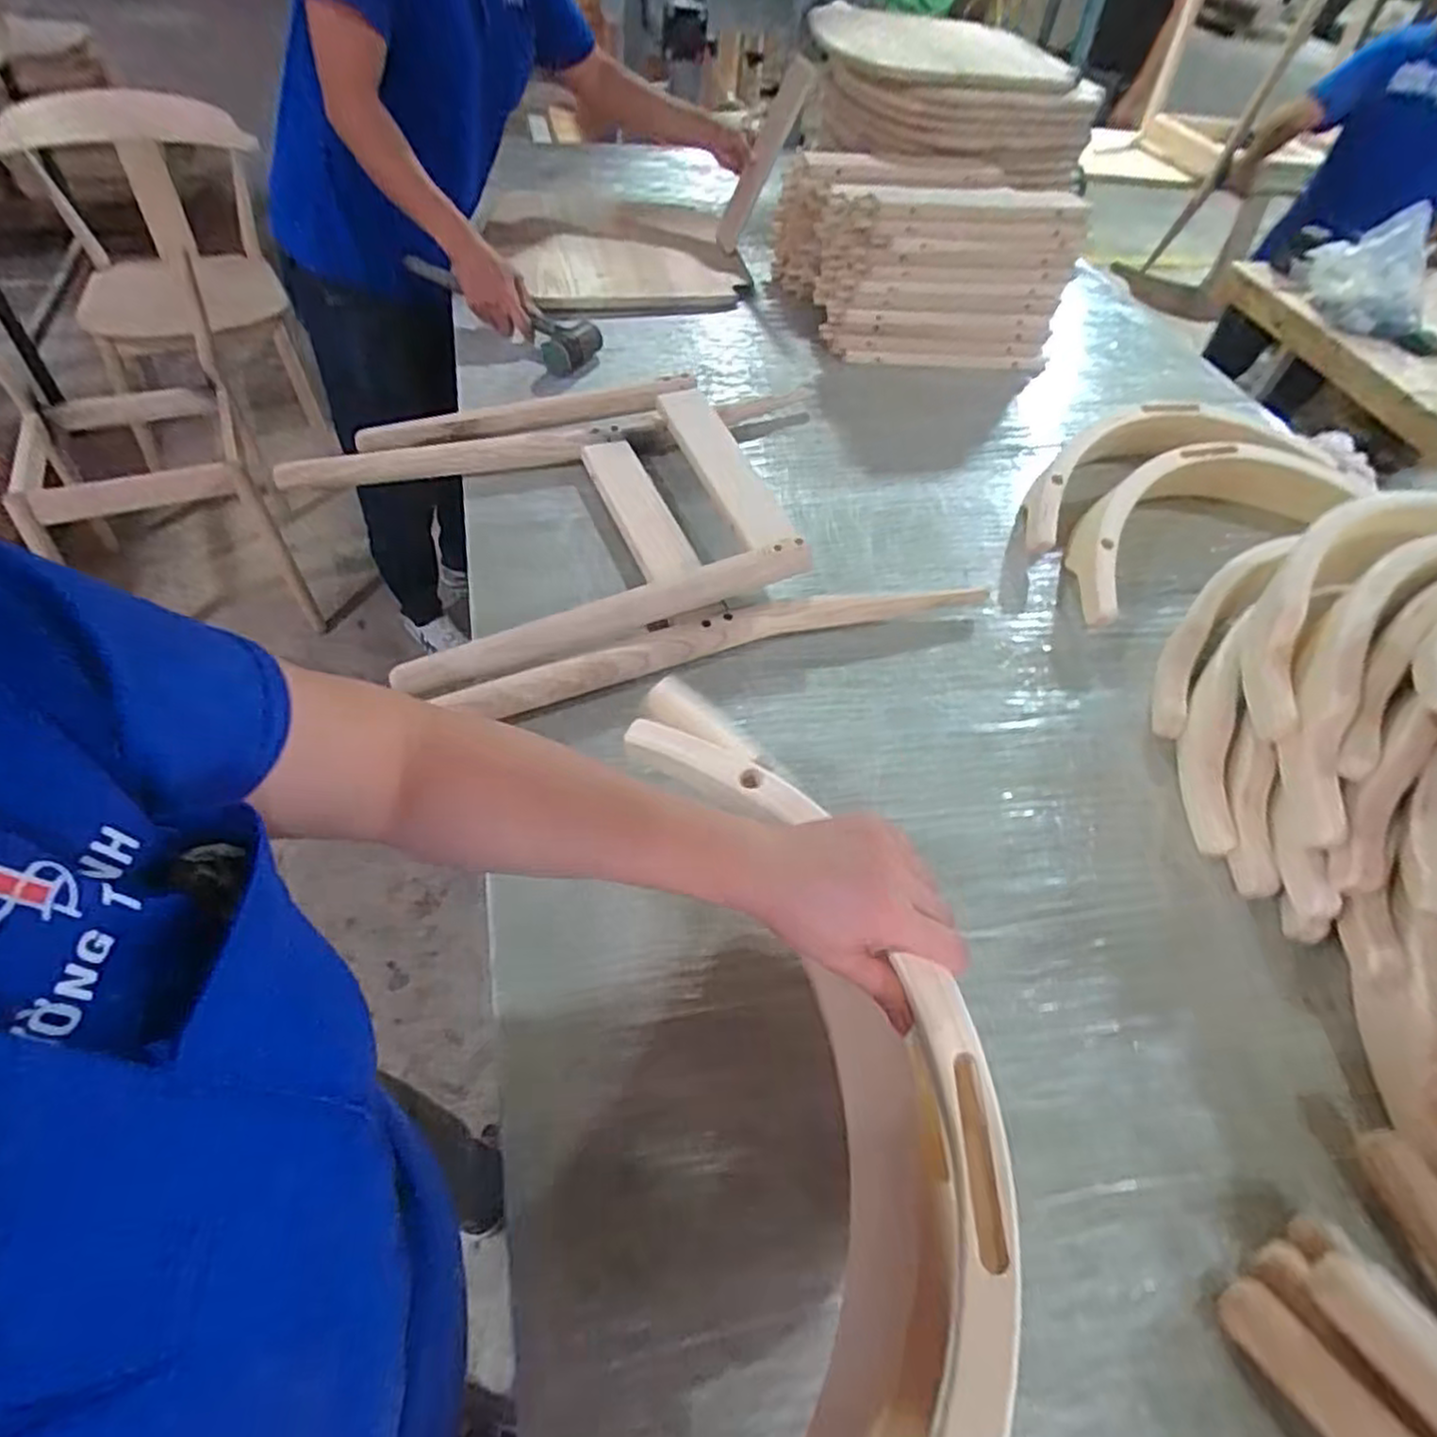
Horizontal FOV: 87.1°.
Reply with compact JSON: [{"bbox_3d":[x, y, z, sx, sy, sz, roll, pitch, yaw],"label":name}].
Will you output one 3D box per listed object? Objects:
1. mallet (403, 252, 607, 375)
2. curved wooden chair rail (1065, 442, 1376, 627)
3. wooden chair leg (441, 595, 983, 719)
[{"bbox_3d":[-0.298,-0.560,1.039,0.275,0.047,0.084,27,52,0],"label":"mallet"},{"bbox_3d":[0.585,-0.260,0.949,0.477,0.096,0.169,-21,57,-22],"label":"curved wooden chair rail"},{"bbox_3d":[0.032,-0.087,0.772,0.565,0.046,0.049,-16,55,-19],"label":"wooden chair leg"}]

